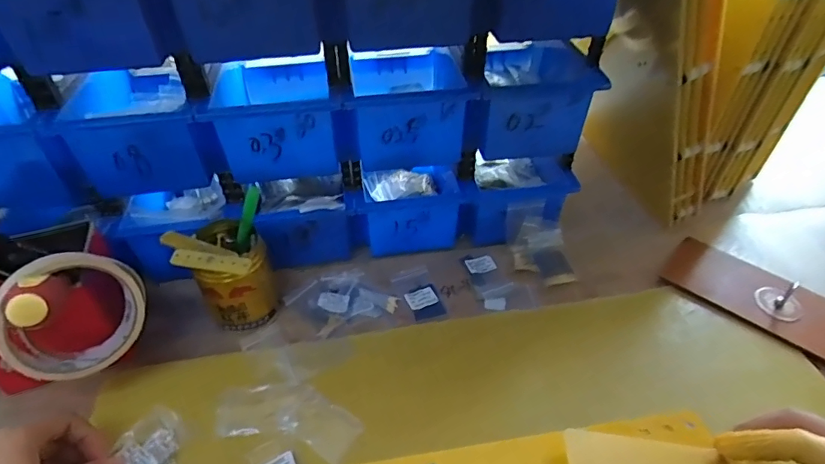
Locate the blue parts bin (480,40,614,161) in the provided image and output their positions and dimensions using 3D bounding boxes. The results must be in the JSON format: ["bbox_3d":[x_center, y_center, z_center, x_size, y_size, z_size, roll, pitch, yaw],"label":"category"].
[{"bbox_3d":[0.114,-0.149,0.474,0.103,0.079,0.179,2,44,2],"label":"blue parts bin"}]

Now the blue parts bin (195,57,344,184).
[{"bbox_3d":[-0.129,-0.129,0.452,0.103,0.080,0.165,-8,44,-8],"label":"blue parts bin"}]

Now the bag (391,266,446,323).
[{"bbox_3d":[0.008,0.061,0.474,0.039,0.004,0.064,-17,46,-17],"label":"bag"}]

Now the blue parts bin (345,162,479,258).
[{"bbox_3d":[-0.010,-0.047,0.530,0.123,0.077,0.136,-7,44,-8],"label":"blue parts bin"}]

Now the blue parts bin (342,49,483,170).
[{"bbox_3d":[-0.014,-0.136,0.459,0.103,0.074,0.163,-7,44,-7],"label":"blue parts bin"}]

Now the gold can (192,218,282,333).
[{"bbox_3d":[-0.158,0.038,0.433,0.060,0.079,0.077,-7,44,-7],"label":"gold can"}]

